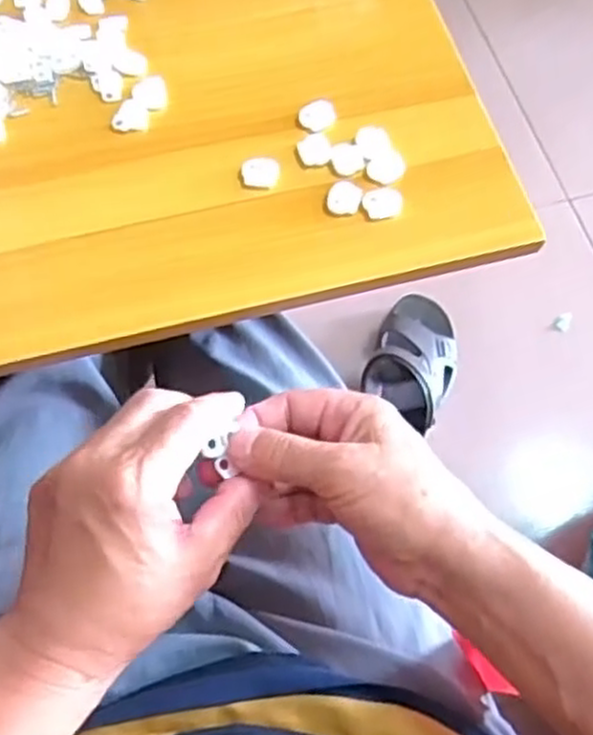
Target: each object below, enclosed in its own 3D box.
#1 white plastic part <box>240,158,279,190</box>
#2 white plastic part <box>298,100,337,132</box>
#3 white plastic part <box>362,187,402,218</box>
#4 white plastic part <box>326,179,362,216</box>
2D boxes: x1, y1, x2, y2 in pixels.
[{"bbox_3d":[-0.023,-0.125,0.483,0.024,0.004,0.019,-3,65,-3],"label":"white plastic part"},{"bbox_3d":[0.014,-0.166,0.503,0.023,0.007,0.023,8,65,2],"label":"white plastic part"},{"bbox_3d":[0.054,-0.103,0.475,0.024,0.008,0.019,-17,67,-9],"label":"white plastic part"},{"bbox_3d":[0.030,-0.107,0.478,0.021,0.007,0.022,1,65,-1],"label":"white plastic part"}]

